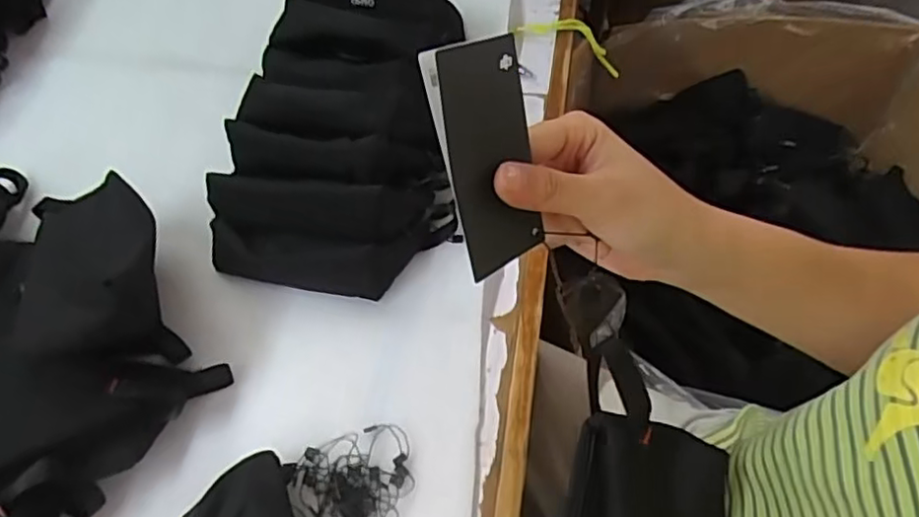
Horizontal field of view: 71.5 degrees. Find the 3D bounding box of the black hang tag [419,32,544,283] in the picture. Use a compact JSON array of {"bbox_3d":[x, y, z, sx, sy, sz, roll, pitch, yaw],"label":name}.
[{"bbox_3d":[0.011,-0.040,0.252,0.007,0.088,0.047,11,29,43],"label":"black hang tag"}]

